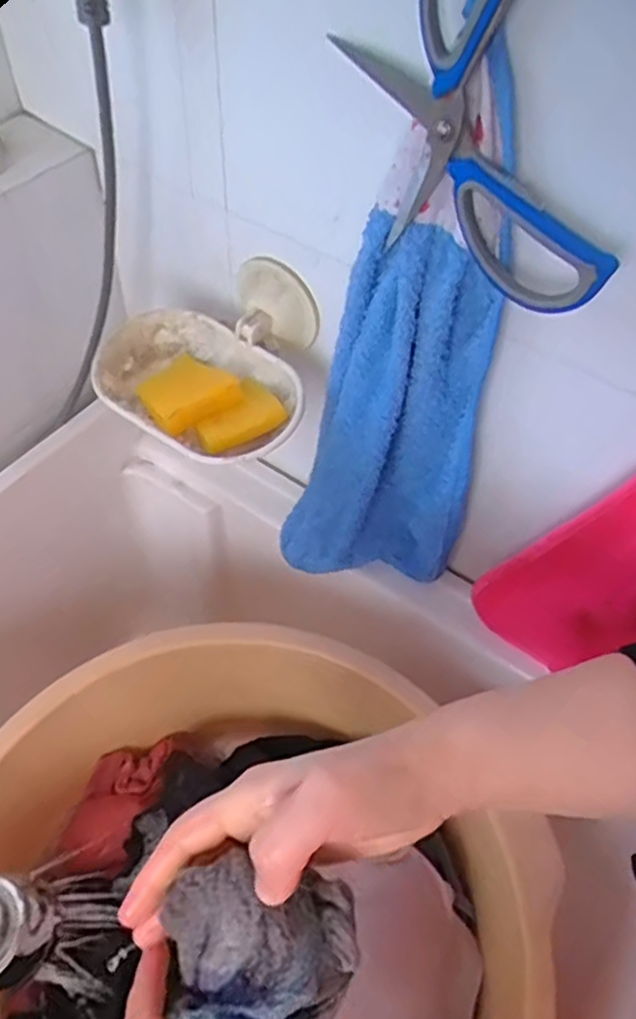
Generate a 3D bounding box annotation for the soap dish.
[{"bbox_3d":[-0.067,-0.095,0.453,0.136,0.068,0.132,26,56,15],"label":"soap dish"}]

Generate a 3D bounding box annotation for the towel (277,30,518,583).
[{"bbox_3d":[0.045,-0.067,0.429,0.120,0.329,0.046,10,53,4],"label":"towel"}]

